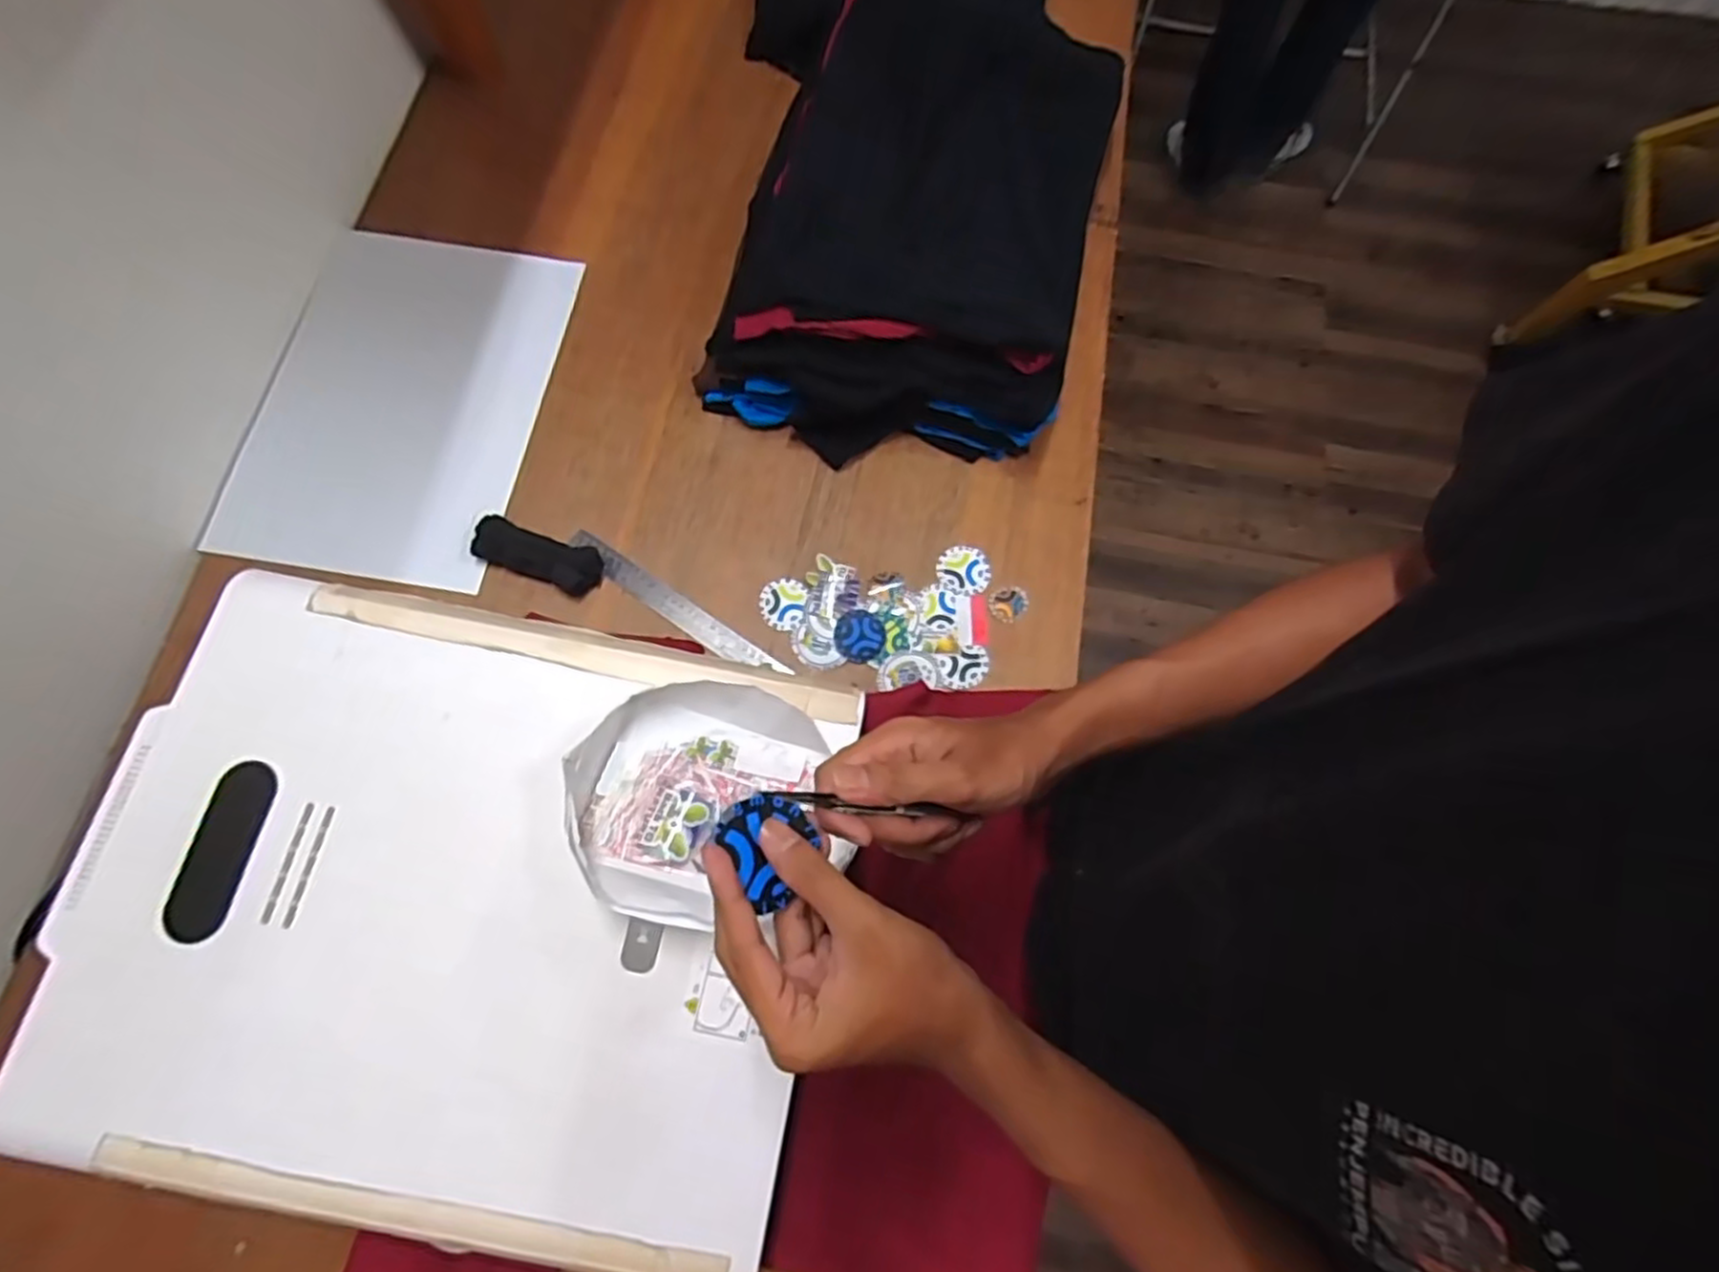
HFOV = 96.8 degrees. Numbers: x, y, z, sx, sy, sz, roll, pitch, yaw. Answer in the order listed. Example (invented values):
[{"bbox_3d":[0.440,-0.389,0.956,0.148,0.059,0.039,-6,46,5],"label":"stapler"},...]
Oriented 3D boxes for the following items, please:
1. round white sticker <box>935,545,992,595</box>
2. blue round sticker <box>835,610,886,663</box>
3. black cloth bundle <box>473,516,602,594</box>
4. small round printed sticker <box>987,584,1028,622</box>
[{"bbox_3d":[0.108,-0.068,0.788,0.055,0.004,0.052,1,74,-2],"label":"round white sticker"},{"bbox_3d":[0.001,-0.001,0.764,0.050,0.006,0.051,1,74,-2],"label":"blue round sticker"},{"bbox_3d":[-0.324,-0.084,0.765,0.130,0.030,0.048,20,74,4],"label":"black cloth bundle"},{"bbox_3d":[0.152,-0.035,0.779,0.043,0.004,0.037,-30,77,-10],"label":"small round printed sticker"}]

